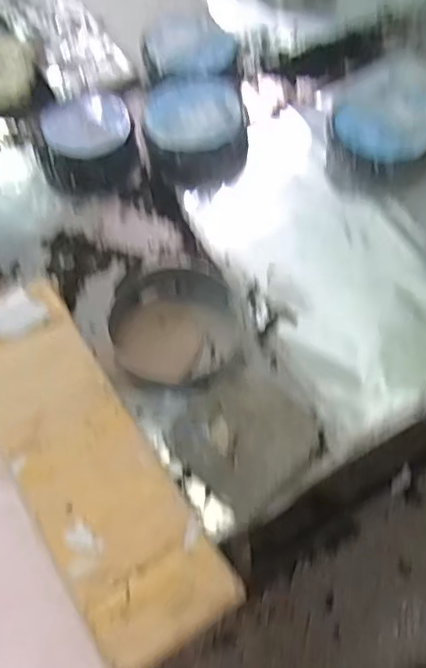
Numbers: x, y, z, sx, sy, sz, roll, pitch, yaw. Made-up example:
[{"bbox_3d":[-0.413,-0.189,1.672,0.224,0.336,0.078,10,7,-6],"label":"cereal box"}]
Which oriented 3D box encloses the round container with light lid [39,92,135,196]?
[{"bbox_3d":[-0.204,-0.306,0.993,0.153,0.077,0.137,-6,57,1],"label":"round container with light lid"}]

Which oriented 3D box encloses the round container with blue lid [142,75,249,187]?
[{"bbox_3d":[-0.030,-0.335,1.000,0.173,0.076,0.194,-5,57,1],"label":"round container with blue lid"}]

